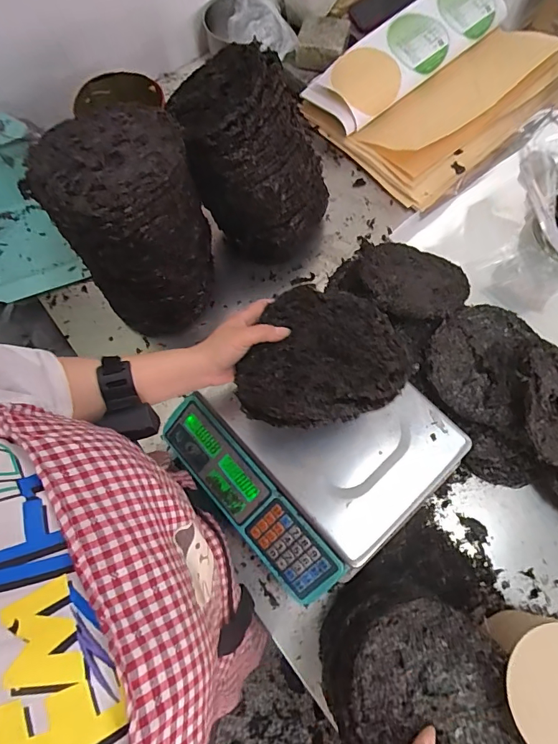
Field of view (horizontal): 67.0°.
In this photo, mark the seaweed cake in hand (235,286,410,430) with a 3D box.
[{"bbox_3d":[0.048,-0.017,0.463,0.171,0.023,0.181,-5,51,7],"label":"seaweed cake in hand"}]

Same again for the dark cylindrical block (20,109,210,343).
[{"bbox_3d":[-0.221,-0.224,0.671,0.198,0.277,0.205,0,71,1],"label":"dark cylindrical block"}]

